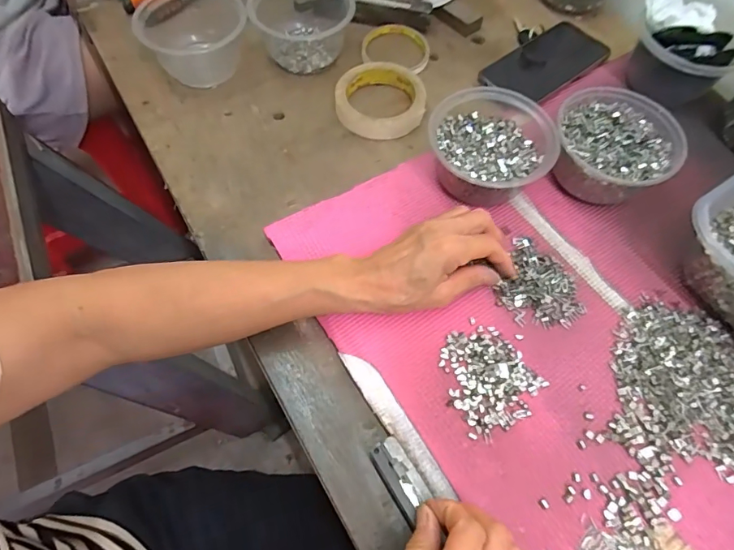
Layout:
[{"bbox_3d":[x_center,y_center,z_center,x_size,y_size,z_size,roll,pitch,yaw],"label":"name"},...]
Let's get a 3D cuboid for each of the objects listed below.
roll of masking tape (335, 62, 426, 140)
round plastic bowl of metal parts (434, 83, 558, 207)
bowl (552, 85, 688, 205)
[{"bbox_3d":[0.016,-0.198,0.508,0.095,0.022,0.097,0,64,1],"label":"roll of masking tape"},{"bbox_3d":[0.117,-0.115,0.446,0.109,0.065,0.113,1,63,-2],"label":"round plastic bowl of metal parts"},{"bbox_3d":[0.236,-0.121,0.447,0.108,0.058,0.111,1,63,-2],"label":"bowl"}]

